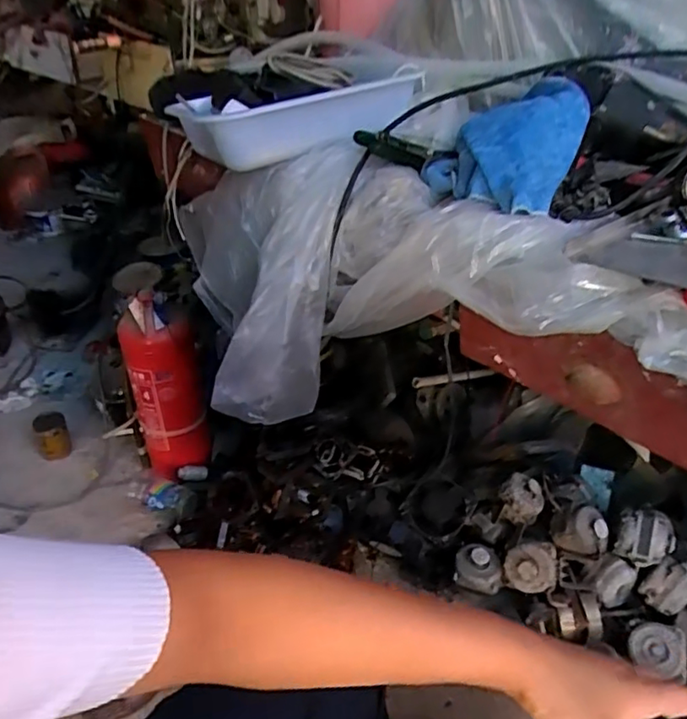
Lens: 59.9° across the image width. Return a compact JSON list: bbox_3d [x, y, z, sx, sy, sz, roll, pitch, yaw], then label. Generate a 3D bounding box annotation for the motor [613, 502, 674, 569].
[{"bbox_3d":[0.498,0.289,0.984,0.092,0.073,0.078,24,41,29],"label":"motor"}]

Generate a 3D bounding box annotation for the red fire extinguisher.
[{"bbox_3d":[-0.347,0.047,1.166,0.129,0.405,0.140,-9,36,-15],"label":"red fire extinguisher"}]

